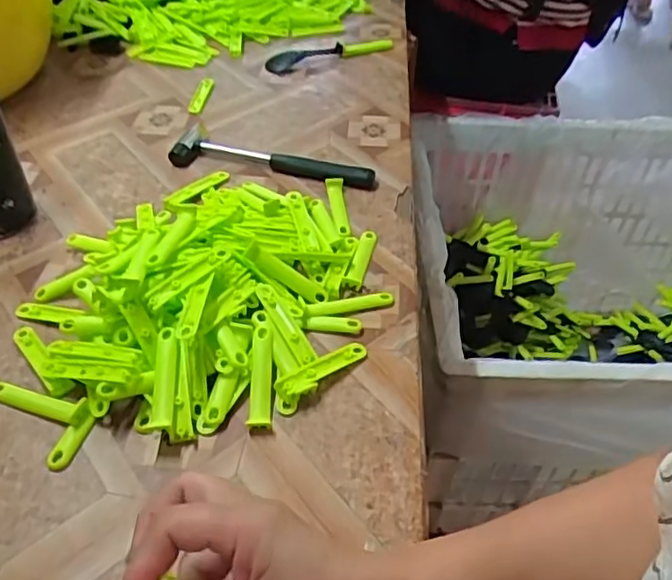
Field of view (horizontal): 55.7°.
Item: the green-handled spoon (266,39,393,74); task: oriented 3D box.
[{"bbox_3d":[-0.004,-0.299,0.797,0.184,0.013,0.046,-19,47,-22],"label":"green-handled spoon"}]

